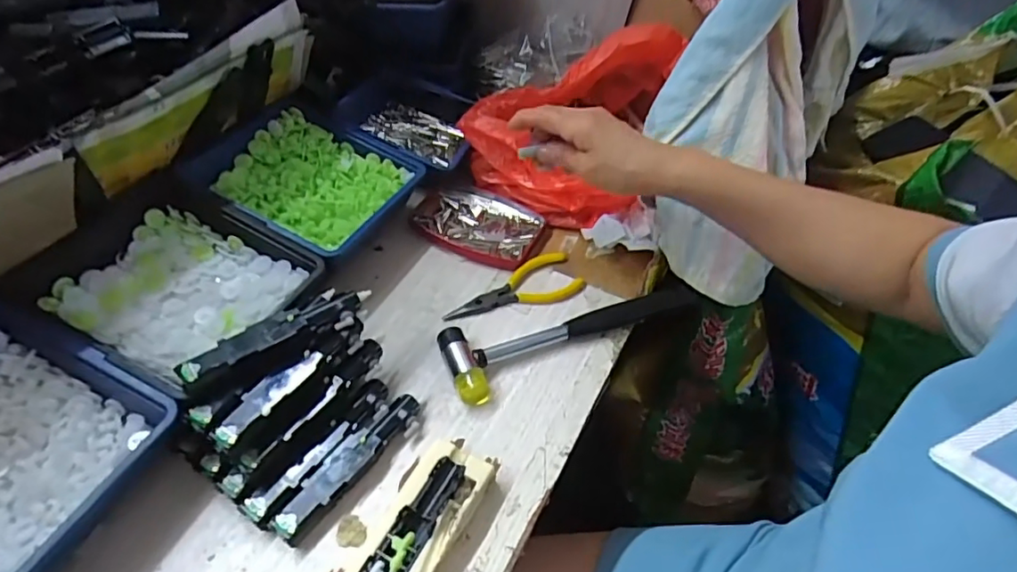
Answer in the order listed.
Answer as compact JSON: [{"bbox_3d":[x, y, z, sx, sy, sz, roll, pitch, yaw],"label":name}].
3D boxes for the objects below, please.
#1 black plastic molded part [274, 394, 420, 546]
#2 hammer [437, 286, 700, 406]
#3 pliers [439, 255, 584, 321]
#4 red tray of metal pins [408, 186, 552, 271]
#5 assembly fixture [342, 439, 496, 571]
[{"bbox_3d":[-0.105,0.120,0.384,0.027,0.020,0.119,31,53,22],"label":"black plastic molded part"},{"bbox_3d":[0.053,0.030,0.473,0.225,0.024,0.062,-19,52,-21],"label":"hammer"},{"bbox_3d":[0.006,0.006,0.498,0.127,0.009,0.046,-22,53,-22],"label":"pliers"},{"bbox_3d":[-0.029,-0.059,0.551,0.128,0.015,0.082,24,50,16],"label":"red tray of metal pins"},{"bbox_3d":[-0.064,0.160,0.348,0.052,0.029,0.139,25,51,16],"label":"assembly fixture"}]

